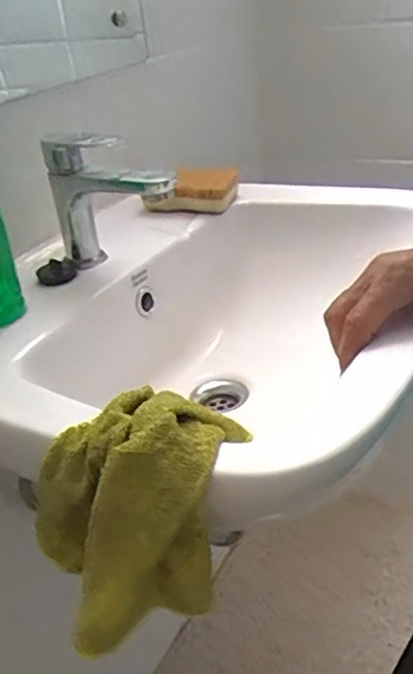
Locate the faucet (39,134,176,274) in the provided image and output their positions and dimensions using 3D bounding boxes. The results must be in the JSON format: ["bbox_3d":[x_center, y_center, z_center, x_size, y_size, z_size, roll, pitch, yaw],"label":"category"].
[{"bbox_3d":[-0.089,-0.119,0.580,0.138,0.127,0.046,18,39,37],"label":"faucet"}]

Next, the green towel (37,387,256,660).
[{"bbox_3d":[-0.036,0.103,0.373,0.134,0.128,0.112,-15,31,-13],"label":"green towel"}]

